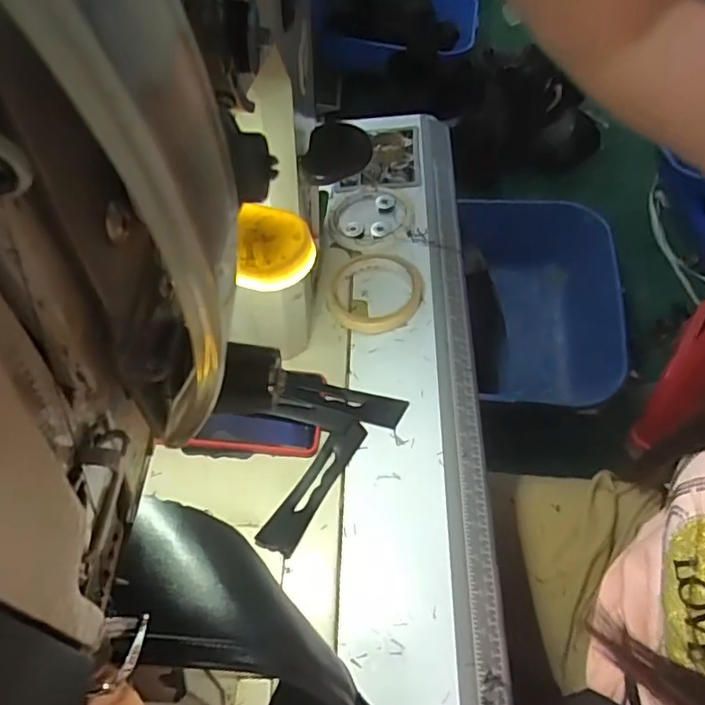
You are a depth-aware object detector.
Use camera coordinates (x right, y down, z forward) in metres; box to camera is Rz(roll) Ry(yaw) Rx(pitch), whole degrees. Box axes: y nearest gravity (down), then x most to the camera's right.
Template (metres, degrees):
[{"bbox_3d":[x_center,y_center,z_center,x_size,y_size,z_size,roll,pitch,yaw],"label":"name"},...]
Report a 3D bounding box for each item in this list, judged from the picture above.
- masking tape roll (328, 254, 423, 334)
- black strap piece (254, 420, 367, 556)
[{"bbox_3d":[0.021,-0.062,0.567,0.090,0.017,0.096,-4,53,5],"label":"masking tape roll"},{"bbox_3d":[-0.029,0.104,0.464,0.027,0.007,0.122,30,59,13],"label":"black strap piece"}]

